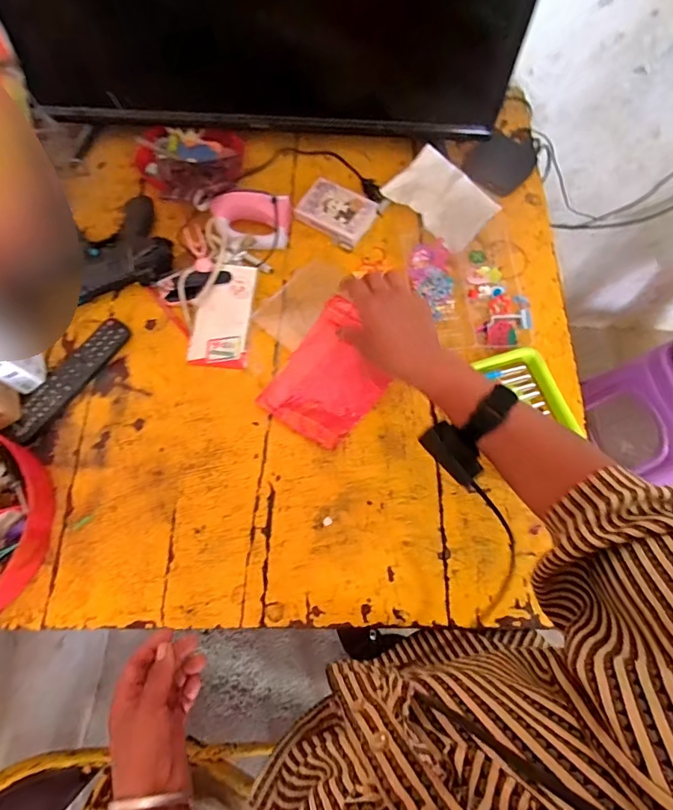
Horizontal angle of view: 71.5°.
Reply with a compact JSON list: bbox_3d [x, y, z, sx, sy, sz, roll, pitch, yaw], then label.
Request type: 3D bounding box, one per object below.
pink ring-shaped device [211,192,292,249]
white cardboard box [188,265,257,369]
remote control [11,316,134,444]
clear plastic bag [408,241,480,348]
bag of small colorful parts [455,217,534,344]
[{"bbox_3d":[-0.129,-0.270,0.697,0.119,0.053,0.072,1,73,-1],"label":"pink ring-shaped device"},{"bbox_3d":[-0.160,-0.128,0.658,0.078,0.028,0.152,3,73,-1],"label":"white cardboard box"},{"bbox_3d":[-0.356,-0.037,0.629,0.044,0.022,0.193,36,75,9],"label":"remote control"},{"bbox_3d":[0.148,-0.165,0.679,0.063,0.022,0.180,-9,73,-4],"label":"clear plastic bag"},{"bbox_3d":[0.226,-0.178,0.677,0.095,0.028,0.197,-5,73,-3],"label":"bag of small colorful parts"}]

